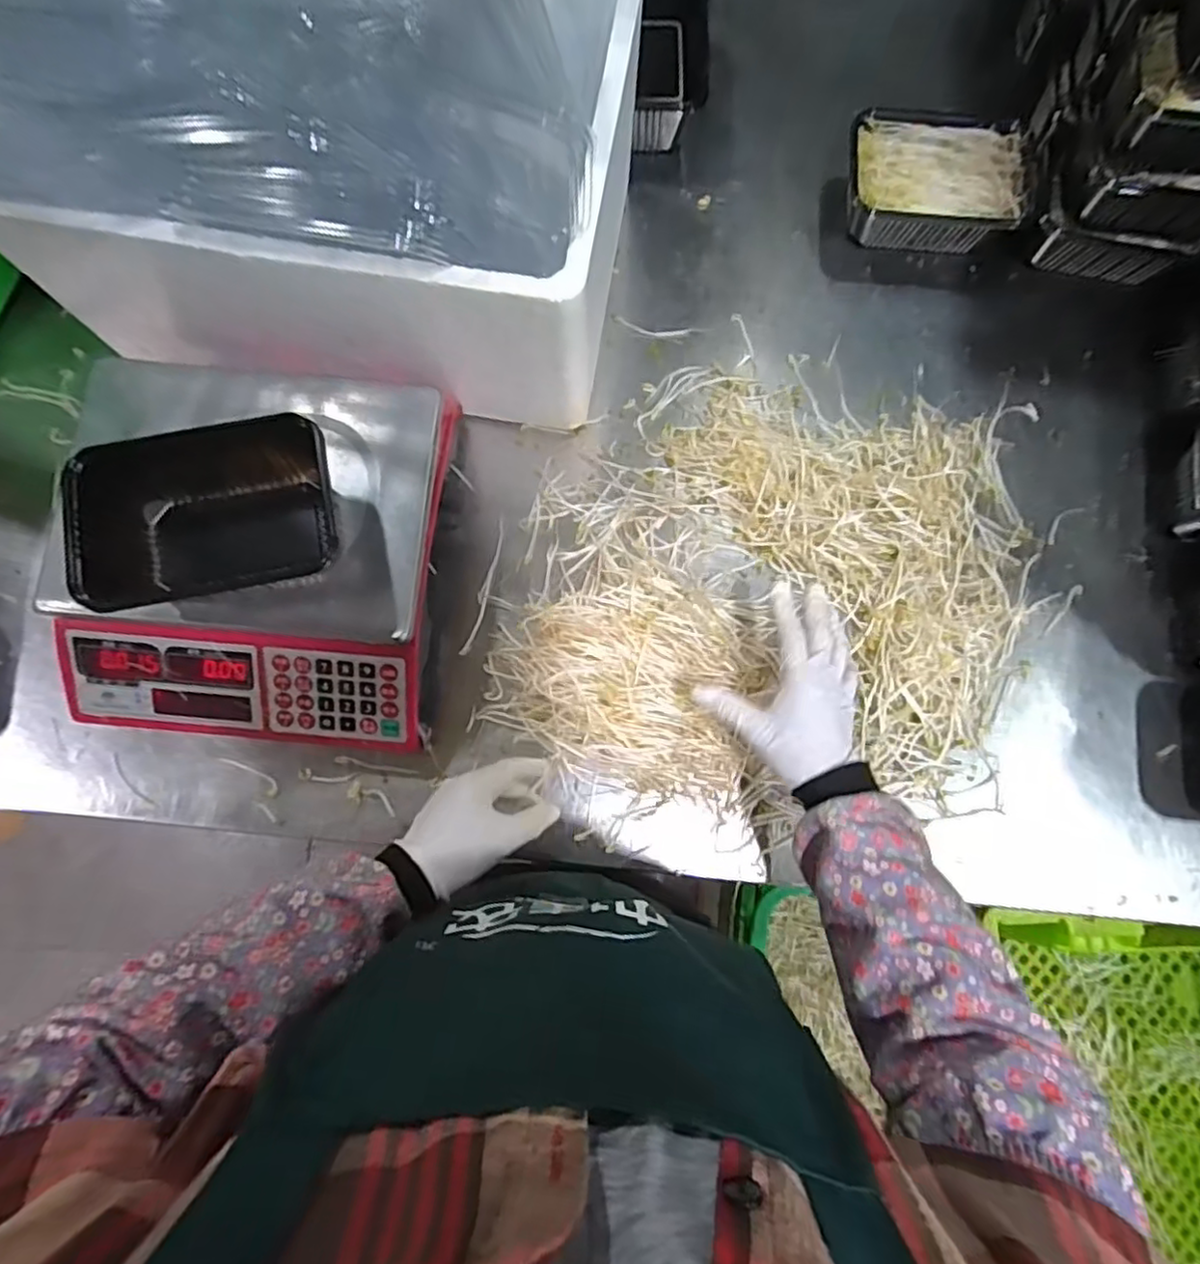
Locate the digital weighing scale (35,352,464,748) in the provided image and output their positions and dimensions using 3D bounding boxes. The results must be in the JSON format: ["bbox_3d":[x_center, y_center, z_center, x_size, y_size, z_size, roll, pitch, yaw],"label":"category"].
[{"bbox_3d":[-0.295,-0.068,0.554,0.307,0.093,0.309,4,80,4],"label":"digital weighing scale"}]

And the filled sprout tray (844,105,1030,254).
[{"bbox_3d":[0.342,-0.464,0.679,0.179,0.066,0.122,4,80,1],"label":"filled sprout tray"}]

